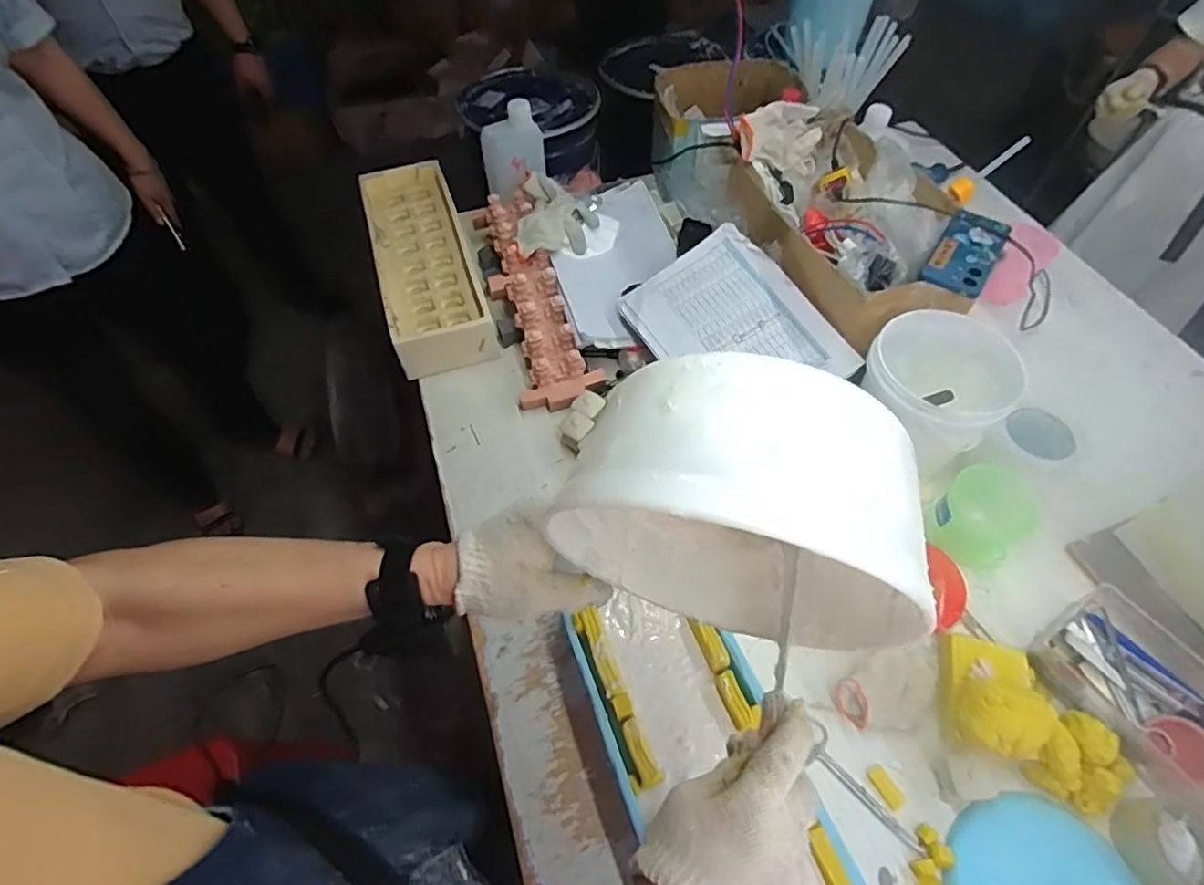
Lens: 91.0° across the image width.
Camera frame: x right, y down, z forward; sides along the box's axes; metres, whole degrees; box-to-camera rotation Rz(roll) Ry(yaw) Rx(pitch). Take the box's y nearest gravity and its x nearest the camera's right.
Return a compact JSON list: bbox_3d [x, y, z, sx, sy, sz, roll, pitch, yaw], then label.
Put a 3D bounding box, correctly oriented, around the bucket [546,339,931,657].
[{"bbox_3d":[0.086,0.046,0.370,0.208,0.210,0.097,18,66,14],"label":"bucket"}]

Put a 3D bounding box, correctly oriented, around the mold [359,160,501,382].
[{"bbox_3d":[-0.323,-0.337,1.063,0.162,0.074,0.504,-16,57,-10],"label":"mold"}]

